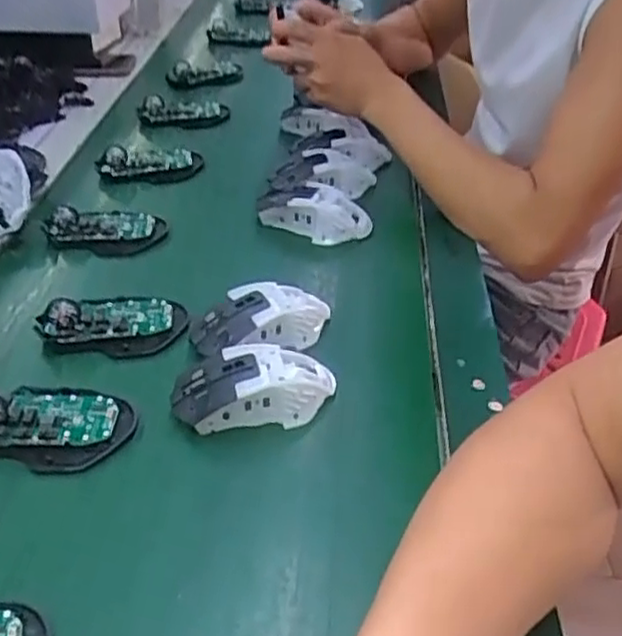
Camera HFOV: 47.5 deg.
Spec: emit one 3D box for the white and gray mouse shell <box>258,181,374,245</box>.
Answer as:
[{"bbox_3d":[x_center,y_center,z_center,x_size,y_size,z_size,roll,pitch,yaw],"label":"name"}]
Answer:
[{"bbox_3d":[0.001,-0.105,0.706,0.115,0.043,0.058,16,40,18],"label":"white and gray mouse shell"}]

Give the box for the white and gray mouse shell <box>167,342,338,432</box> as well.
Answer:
[{"bbox_3d":[-0.041,0.047,0.508,0.114,0.035,0.052,-8,38,-12],"label":"white and gray mouse shell"}]

